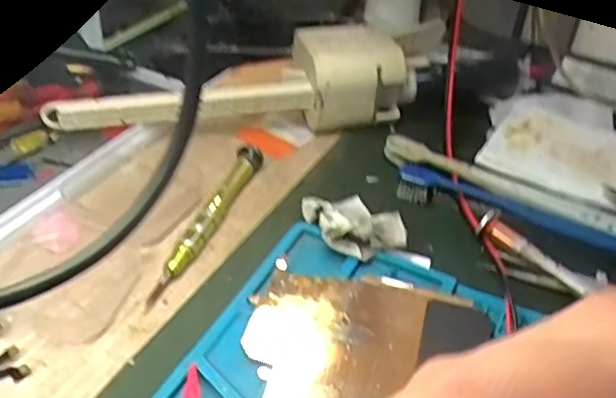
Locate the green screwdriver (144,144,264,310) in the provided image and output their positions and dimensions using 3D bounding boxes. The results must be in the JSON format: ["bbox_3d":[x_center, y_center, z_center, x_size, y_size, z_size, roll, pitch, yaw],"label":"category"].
[{"bbox_3d":[-0.051,0.010,0.346,0.014,0.015,0.122,12,38,11],"label":"green screwdriver"}]

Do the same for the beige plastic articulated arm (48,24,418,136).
[{"bbox_3d":[-0.049,-0.072,0.421,0.220,0.056,0.062,-7,38,-14],"label":"beige plastic articulated arm"}]

